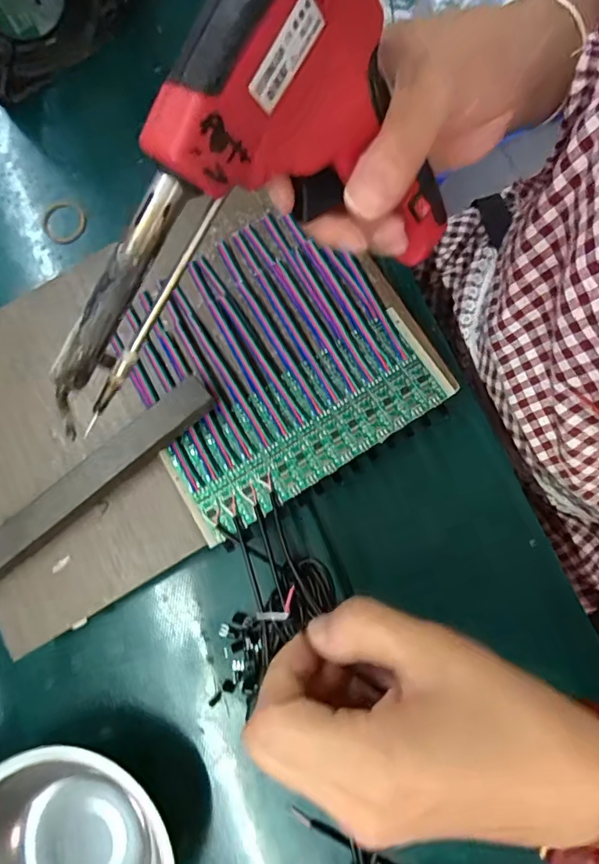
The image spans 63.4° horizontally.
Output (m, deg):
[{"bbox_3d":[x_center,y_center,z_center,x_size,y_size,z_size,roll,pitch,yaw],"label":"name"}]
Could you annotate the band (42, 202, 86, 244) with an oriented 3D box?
[{"bbox_3d":[-0.175,-0.156,0.359,0.032,0.004,0.032,-1,77,2],"label":"band"}]

